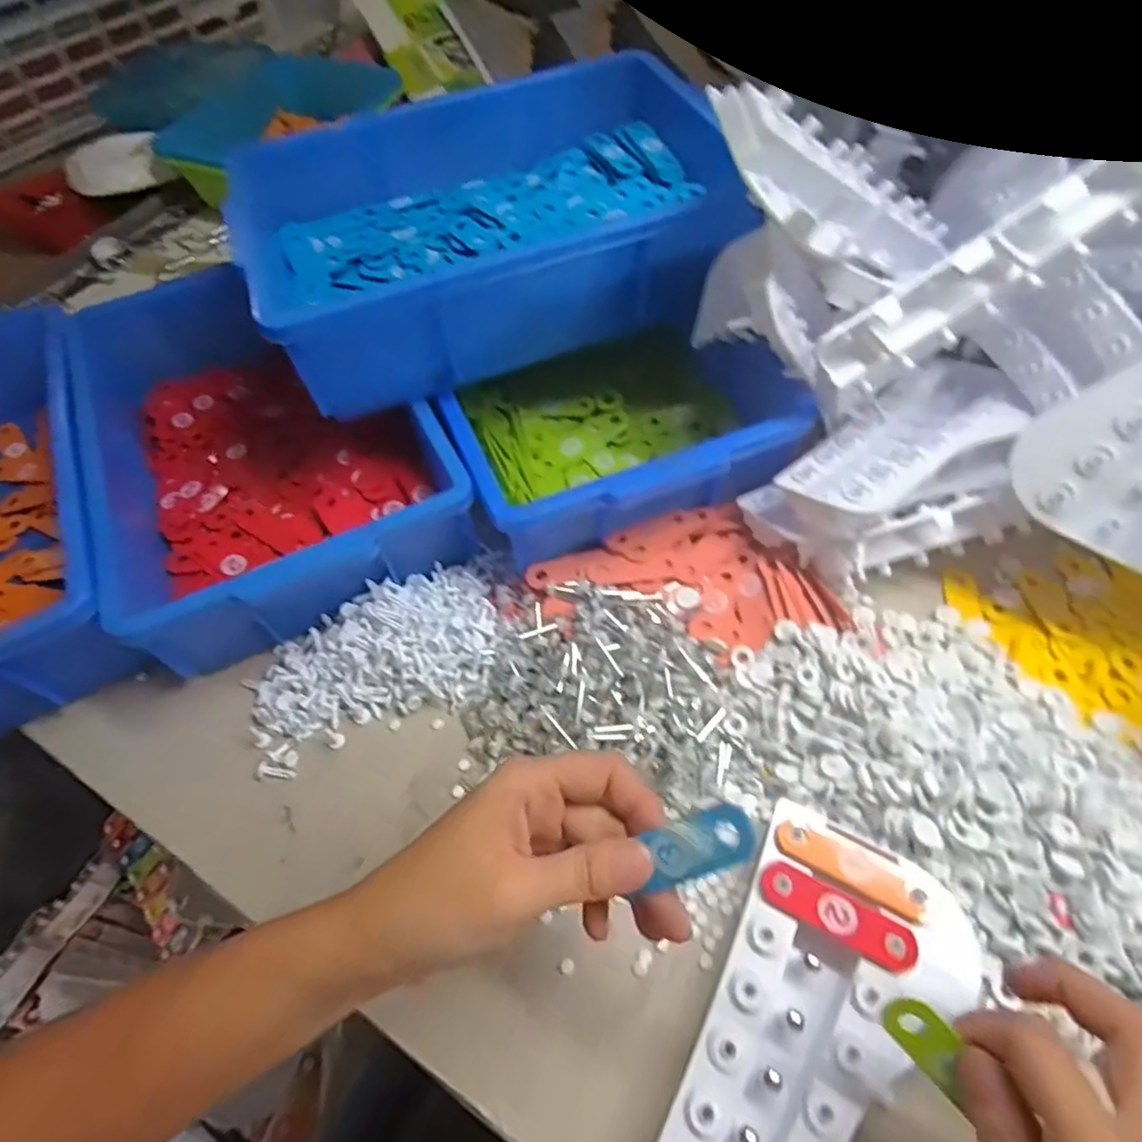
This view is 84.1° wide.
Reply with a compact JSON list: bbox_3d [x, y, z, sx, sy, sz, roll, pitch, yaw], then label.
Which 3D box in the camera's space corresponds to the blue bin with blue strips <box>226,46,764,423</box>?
[{"bbox_3d":[-0.062,-0.273,0.500,0.346,0.098,0.247,-18,60,-7],"label":"blue bin with blue strips"}]

